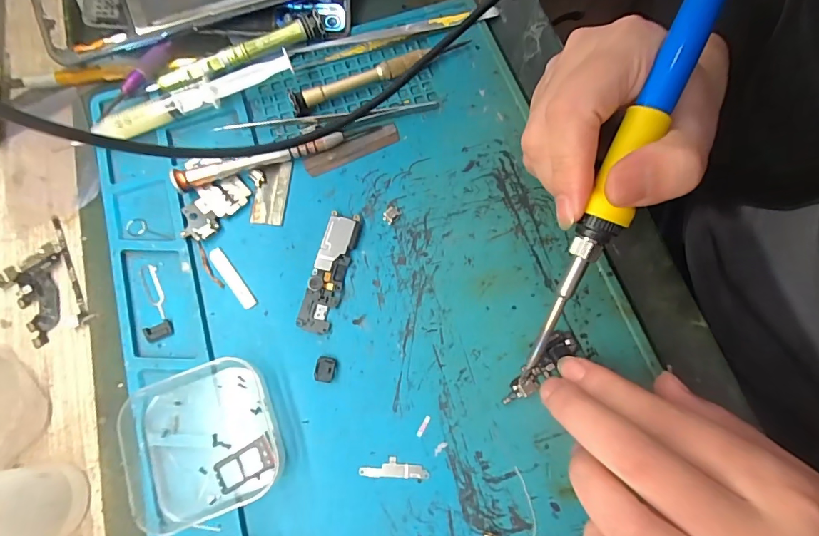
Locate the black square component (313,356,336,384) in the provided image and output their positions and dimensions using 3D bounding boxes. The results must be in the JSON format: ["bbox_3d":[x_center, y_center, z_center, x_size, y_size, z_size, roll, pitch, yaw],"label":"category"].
[{"bbox_3d":[-0.042,0.050,0.210,0.010,0.004,0.012,8,73,3],"label":"black square component"}]

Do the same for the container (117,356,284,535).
[{"bbox_3d":[-0.095,0.078,0.195,0.061,0.018,0.065,-23,74,-6],"label":"container"}]

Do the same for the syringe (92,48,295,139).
[{"bbox_3d":[-0.124,-0.101,0.249,0.113,0.017,0.022,-25,74,-6],"label":"syringe"}]

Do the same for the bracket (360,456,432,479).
[{"bbox_3d":[-0.007,0.092,0.196,0.031,0.004,0.009,2,73,2],"label":"bracket"}]

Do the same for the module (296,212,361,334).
[{"bbox_3d":[-0.042,0.002,0.224,0.017,0.005,0.065,13,74,5],"label":"module"}]

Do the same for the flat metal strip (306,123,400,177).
[{"bbox_3d":[-0.033,-0.069,0.246,0.056,0.004,0.013,-25,74,-6],"label":"flat metal strip"}]

